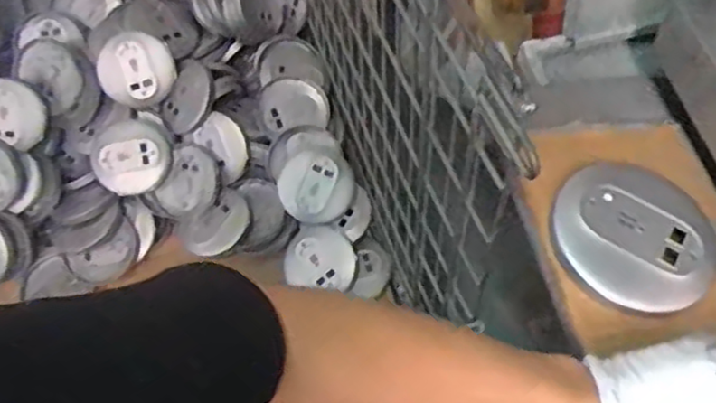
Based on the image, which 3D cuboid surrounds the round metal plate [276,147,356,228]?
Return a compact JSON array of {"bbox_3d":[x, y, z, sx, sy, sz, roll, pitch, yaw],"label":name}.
[{"bbox_3d":[-0.071,-0.025,1.205,0.126,0.024,0.128,0,96,0],"label":"round metal plate"}]

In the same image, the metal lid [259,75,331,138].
[{"bbox_3d":[-0.117,-0.177,1.278,0.123,0.033,0.117,0,74,-1],"label":"metal lid"}]

